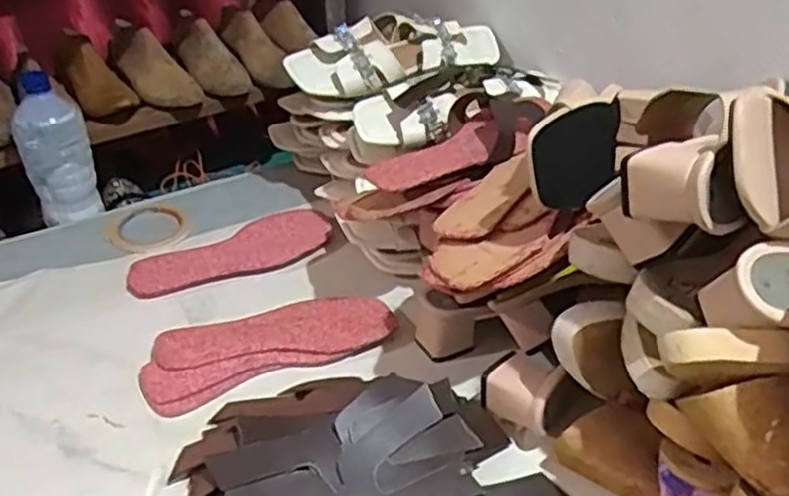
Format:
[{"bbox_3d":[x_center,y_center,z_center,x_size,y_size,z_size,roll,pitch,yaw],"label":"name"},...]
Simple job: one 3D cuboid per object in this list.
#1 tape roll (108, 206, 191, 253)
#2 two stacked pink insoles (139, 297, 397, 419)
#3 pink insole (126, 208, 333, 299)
[{"bbox_3d":[-0.304,-0.025,0.941,0.090,0.009,0.089,-1,37,0],"label":"tape roll"},{"bbox_3d":[-0.130,0.093,0.769,0.246,0.012,0.100,-17,40,-20],"label":"two stacked pink insoles"},{"bbox_3d":[-0.185,0.005,0.884,0.239,0.013,0.096,-24,43,-28],"label":"pink insole"}]

